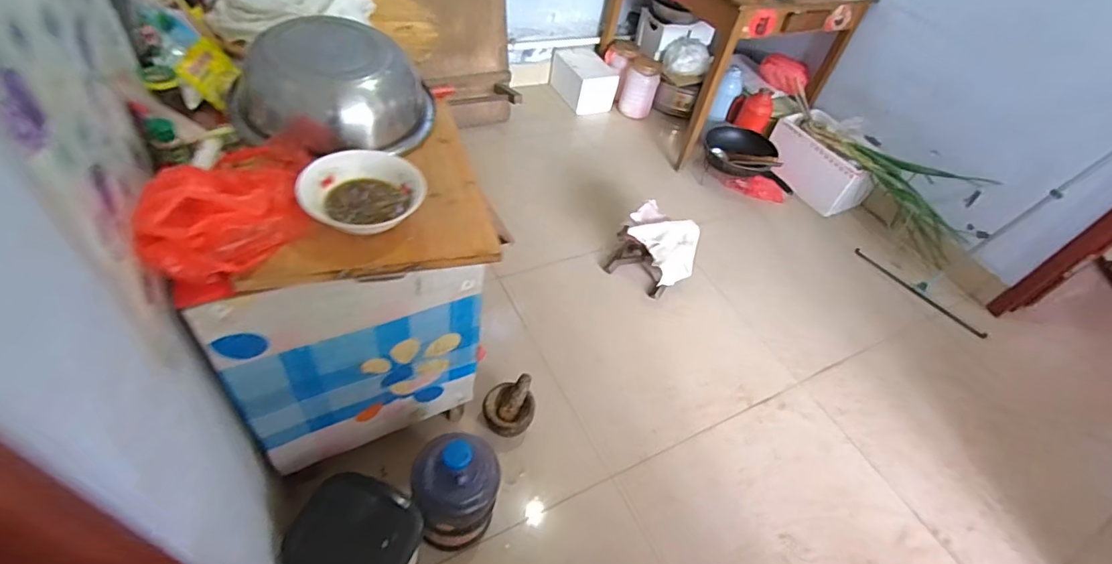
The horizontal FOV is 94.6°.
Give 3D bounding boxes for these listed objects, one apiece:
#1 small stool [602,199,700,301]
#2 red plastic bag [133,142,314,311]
[{"bbox_3d":[0.358,-0.106,1.836,0.269,0.248,0.241,37,52,19],"label":"small stool"},{"bbox_3d":[-0.496,-0.144,0.788,0.188,0.158,0.302,-8,52,-19],"label":"red plastic bag"}]

